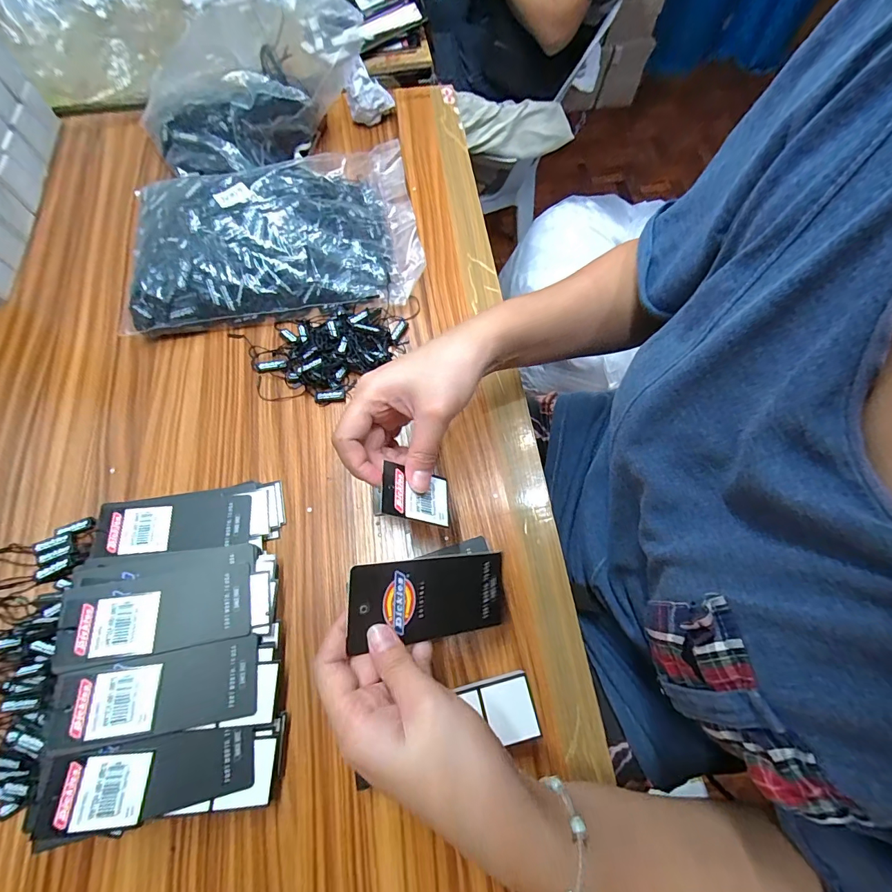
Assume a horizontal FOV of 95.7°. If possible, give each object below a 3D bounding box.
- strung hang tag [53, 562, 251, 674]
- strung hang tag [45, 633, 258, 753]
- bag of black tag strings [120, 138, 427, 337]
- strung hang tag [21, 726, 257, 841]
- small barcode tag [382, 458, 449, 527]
[{"bbox_3d":[-0.190,0.111,0.269,0.107,0.004,0.048,-5,68,-20],"label":"strung hang tag"},{"bbox_3d":[-0.179,0.154,0.254,0.107,0.004,0.046,-2,68,-20],"label":"strung hang tag"},{"bbox_3d":[-0.167,-0.212,0.401,0.274,0.060,0.176,-11,69,-4],"label":"bag of black tag strings"},{"bbox_3d":[-0.175,0.196,0.240,0.110,0.004,0.040,0,72,-19],"label":"strung hang tag"},{"bbox_3d":[-0.019,0.032,0.265,0.049,0.004,0.036,18,53,-29],"label":"small barcode tag"}]

